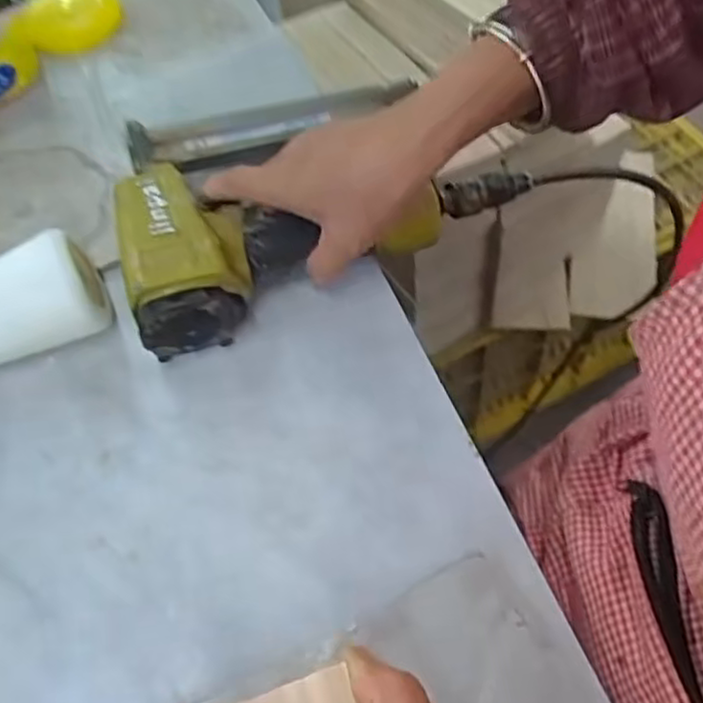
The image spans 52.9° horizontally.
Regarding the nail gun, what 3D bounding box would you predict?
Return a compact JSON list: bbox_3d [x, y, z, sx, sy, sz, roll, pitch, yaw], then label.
[{"bbox_3d":[-0.023,-0.111,0.445,0.257,0.051,0.153,-22,62,-11],"label":"nail gun"}]

